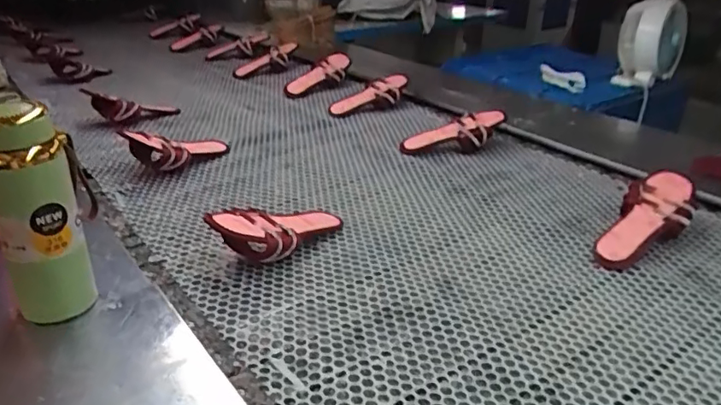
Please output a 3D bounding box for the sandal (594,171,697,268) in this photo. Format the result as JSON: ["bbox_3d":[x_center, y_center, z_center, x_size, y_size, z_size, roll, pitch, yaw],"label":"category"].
[{"bbox_3d":[0.427,0.027,0.842,0.220,0.036,0.099,-39,44,-24],"label":"sandal"}]

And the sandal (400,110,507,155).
[{"bbox_3d":[0.198,-0.136,1.177,0.221,0.077,0.057,-13,28,3],"label":"sandal"}]

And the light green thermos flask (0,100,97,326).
[{"bbox_3d":[-0.343,0.021,0.594,0.082,0.235,0.061,-14,31,-31],"label":"light green thermos flask"}]

